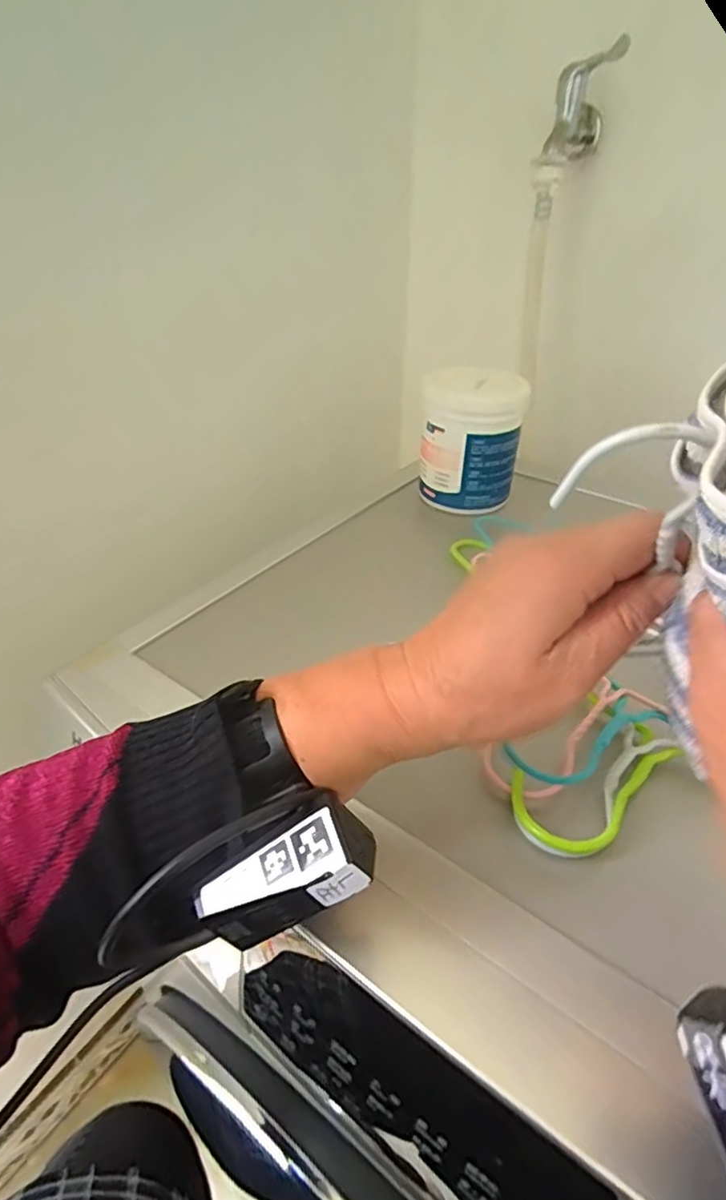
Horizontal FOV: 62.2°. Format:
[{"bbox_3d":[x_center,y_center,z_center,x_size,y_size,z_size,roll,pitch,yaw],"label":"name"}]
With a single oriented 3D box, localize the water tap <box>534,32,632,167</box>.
[{"bbox_3d":[0.224,-0.514,0.625,0.064,0.098,0.110,11,37,13],"label":"water tap"}]

